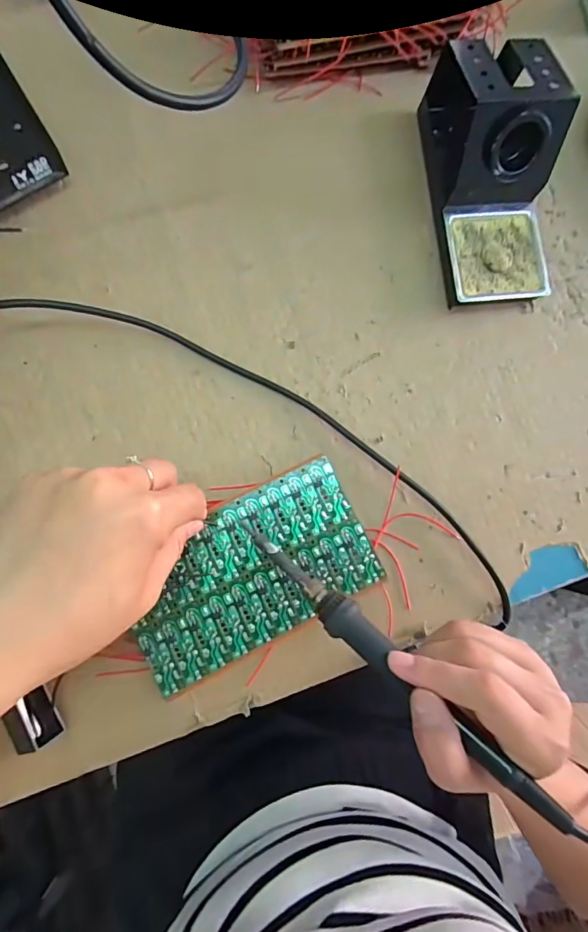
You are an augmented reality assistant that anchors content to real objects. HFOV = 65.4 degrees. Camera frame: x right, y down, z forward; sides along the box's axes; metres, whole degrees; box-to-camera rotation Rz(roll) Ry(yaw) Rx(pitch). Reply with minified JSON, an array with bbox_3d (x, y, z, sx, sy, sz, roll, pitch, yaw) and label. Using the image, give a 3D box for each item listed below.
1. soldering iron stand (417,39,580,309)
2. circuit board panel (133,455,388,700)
[{"bbox_3d":[0.140,-0.203,0.315,0.075,0.074,0.163,-7,83,-7],"label":"soldering iron stand"},{"bbox_3d":[-0.028,0.068,0.294,0.155,0.004,0.089,-27,86,-9],"label":"circuit board panel"}]

